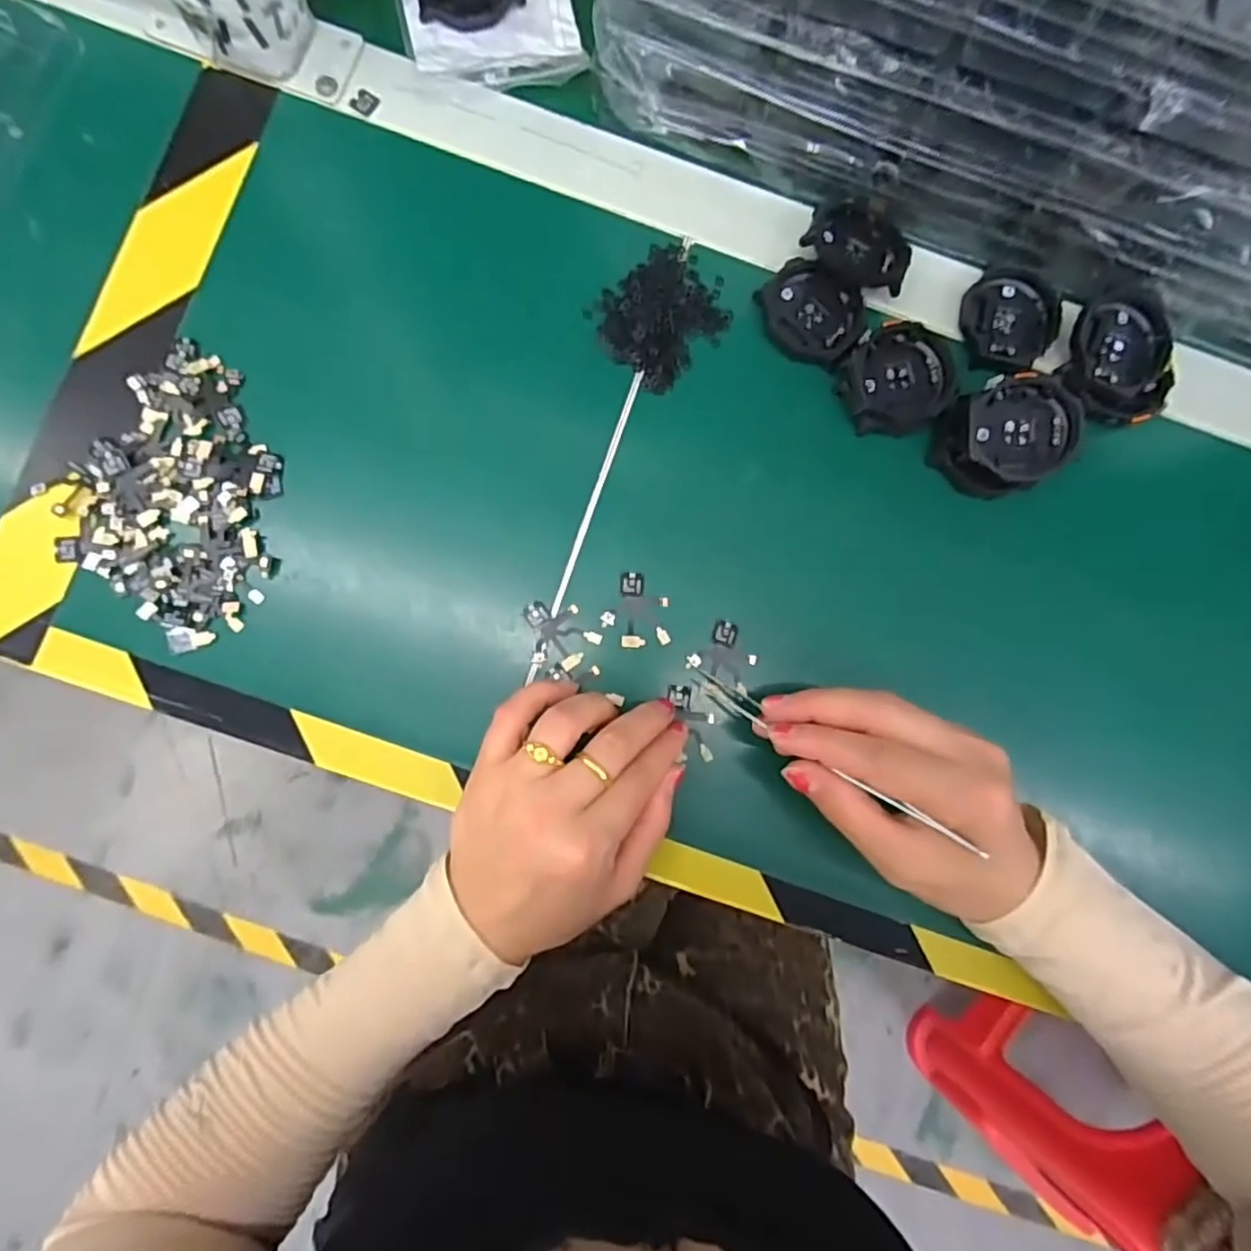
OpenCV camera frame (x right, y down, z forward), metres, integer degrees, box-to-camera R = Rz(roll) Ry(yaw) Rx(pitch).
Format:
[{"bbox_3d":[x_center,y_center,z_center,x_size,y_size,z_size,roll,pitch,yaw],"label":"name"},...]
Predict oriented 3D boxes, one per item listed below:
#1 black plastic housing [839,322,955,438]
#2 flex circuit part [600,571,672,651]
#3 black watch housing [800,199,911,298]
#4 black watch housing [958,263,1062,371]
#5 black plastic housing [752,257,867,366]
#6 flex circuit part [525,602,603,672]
[{"bbox_3d":[0.132,-0.120,0.328,0.052,0.017,0.050,0,84,-4],"label":"black plastic housing"},{"bbox_3d":[0.005,-0.007,0.316,0.031,0.004,0.035,-1,84,-4],"label":"flex circuit part"},{"bbox_3d":[0.117,-0.191,0.332,0.052,0.010,0.044,22,83,-1],"label":"black watch housing"},{"bbox_3d":[0.192,-0.155,0.336,0.047,0.006,0.051,11,84,-3],"label":"black watch housing"},{"bbox_3d":[0.092,-0.154,0.332,0.051,0.011,0.049,0,84,-4],"label":"black plastic housing"},{"bbox_3d":[-0.030,0.005,0.315,0.036,0.007,0.029,5,84,-3],"label":"flex circuit part"}]

